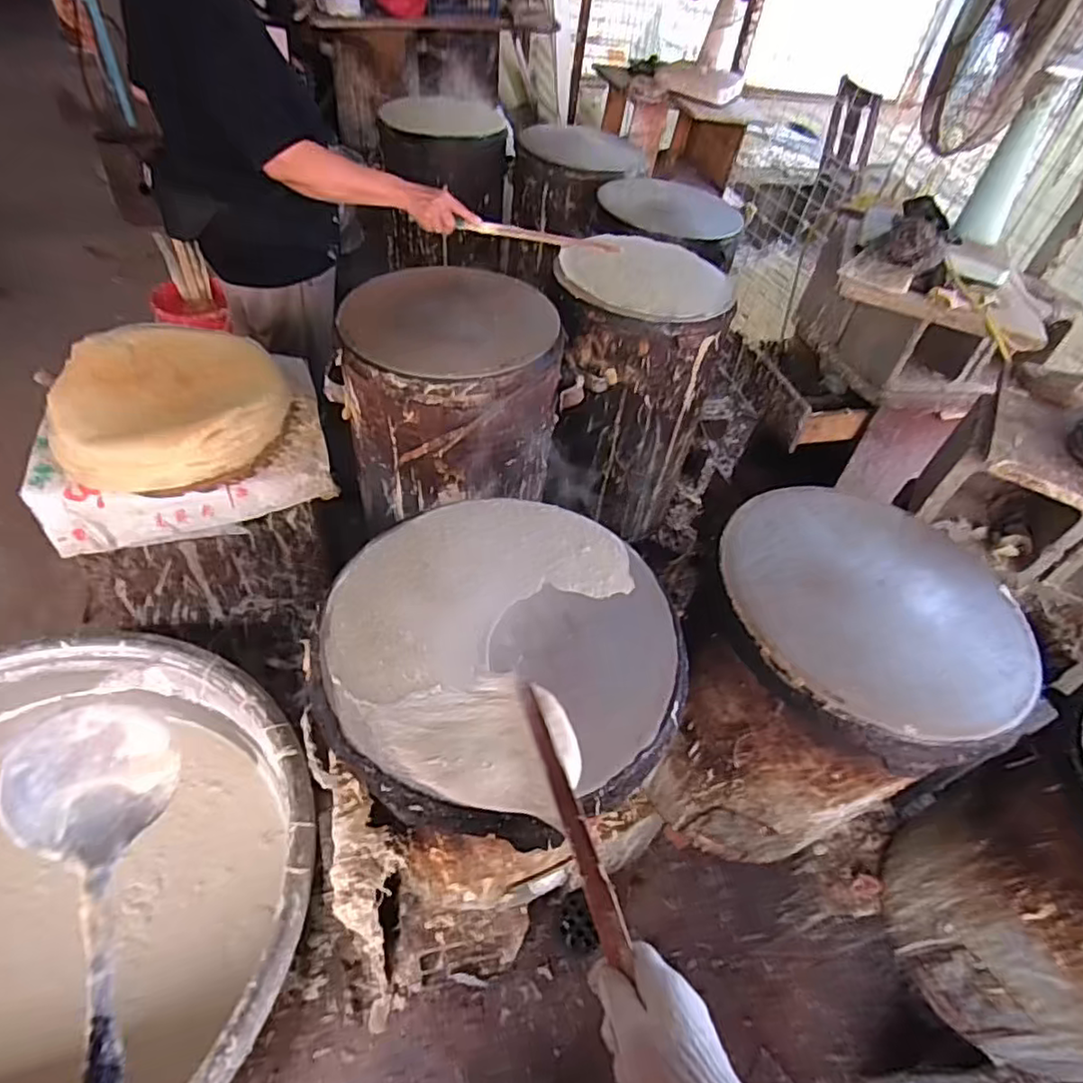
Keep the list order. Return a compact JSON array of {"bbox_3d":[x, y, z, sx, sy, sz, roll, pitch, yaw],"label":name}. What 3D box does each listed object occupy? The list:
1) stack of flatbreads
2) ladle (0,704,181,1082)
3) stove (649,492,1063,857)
[{"bbox_3d":[-0.645,-0.250,1.110,0.357,0.112,0.345,-6,49,-13],"label":"stack of flatbreads"},{"bbox_3d":[-0.244,0.246,0.342,0.084,0.055,0.324,-14,56,-19],"label":"ladle"},{"bbox_3d":[0.378,0.213,0.906,0.344,0.463,0.367,4,47,-4],"label":"stove"}]

